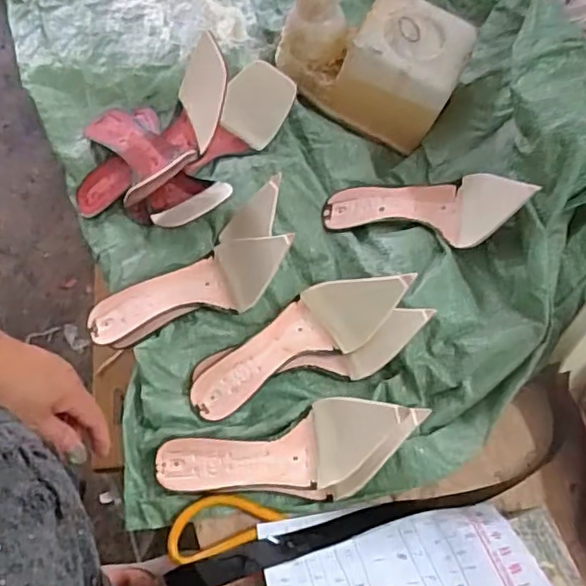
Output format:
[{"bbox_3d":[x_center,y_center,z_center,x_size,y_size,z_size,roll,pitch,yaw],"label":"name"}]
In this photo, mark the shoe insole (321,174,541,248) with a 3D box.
[{"bbox_3d":[0.136,-0.093,0.625,0.235,0.061,0.076,6,62,41],"label":"shoe insole"}]

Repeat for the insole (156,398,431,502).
[{"bbox_3d":[-0.005,0.143,0.551,0.236,0.066,0.078,-13,68,10],"label":"insole"}]

